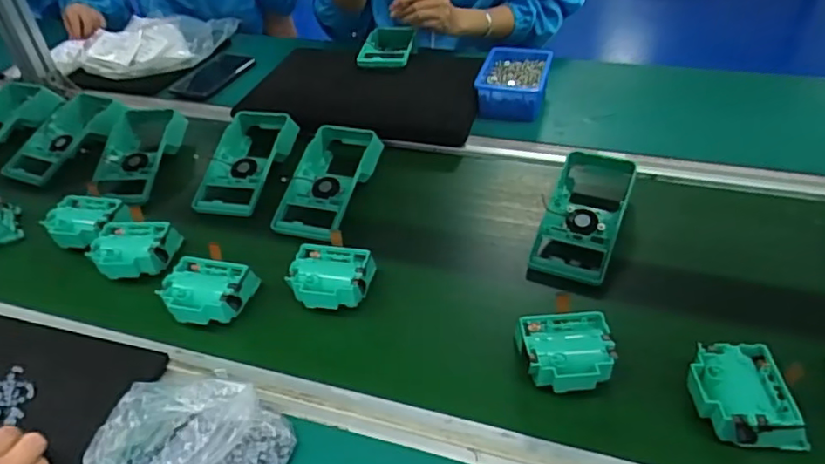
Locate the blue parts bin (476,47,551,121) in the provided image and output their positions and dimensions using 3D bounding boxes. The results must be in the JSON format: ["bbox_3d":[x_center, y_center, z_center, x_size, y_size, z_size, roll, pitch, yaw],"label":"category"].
[{"bbox_3d":[0.154,-0.225,0.888,0.095,0.054,0.163,10,41,14],"label":"blue parts bin"}]

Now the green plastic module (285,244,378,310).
[{"bbox_3d":[-0.083,0.049,0.594,0.078,0.041,0.068,4,43,9],"label":"green plastic module"}]

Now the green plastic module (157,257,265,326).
[{"bbox_3d":[-0.203,0.061,0.587,0.080,0.037,0.071,2,43,7],"label":"green plastic module"}]

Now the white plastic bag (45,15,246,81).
[{"bbox_3d":[-0.487,-0.346,1.075,0.317,0.043,0.162,-13,39,-7],"label":"white plastic bag"}]

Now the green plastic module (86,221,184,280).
[{"bbox_3d":[-0.305,0.021,0.643,0.076,0.034,0.073,-5,39,3],"label":"green plastic module"}]

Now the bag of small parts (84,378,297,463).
[{"bbox_3d":[-0.166,0.163,0.439,0.135,0.054,0.121,9,44,13],"label":"bag of small parts"}]

